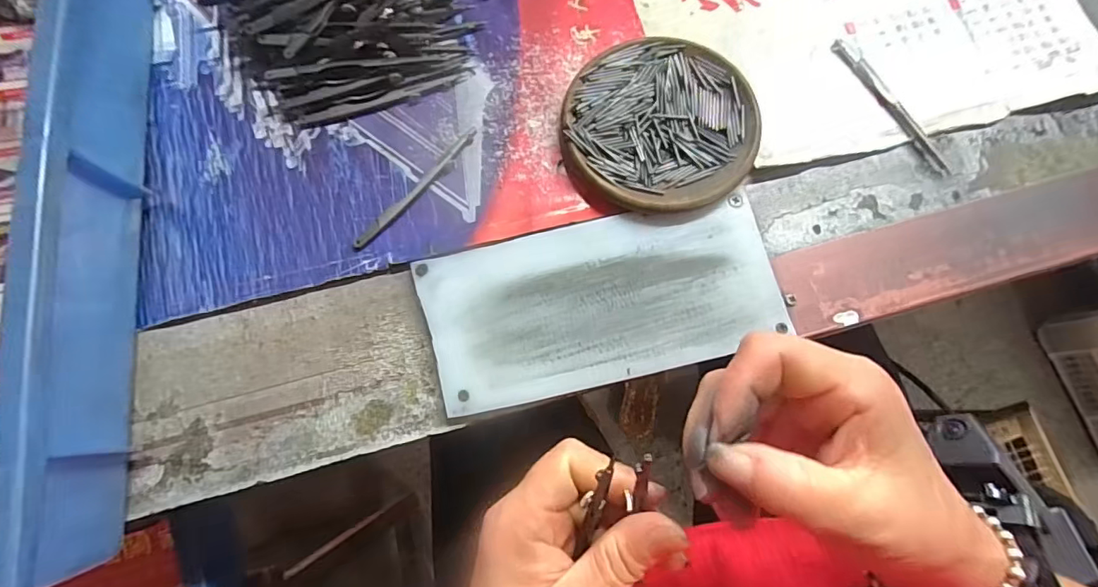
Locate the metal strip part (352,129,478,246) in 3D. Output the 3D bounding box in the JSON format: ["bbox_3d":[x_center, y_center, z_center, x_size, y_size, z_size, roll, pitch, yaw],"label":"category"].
[{"bbox_3d":[-0.080,-0.065,0.316,0.009,0.004,0.101,41,82,8],"label":"metal strip part"}]

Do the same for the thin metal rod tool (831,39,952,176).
[{"bbox_3d":[0.210,-0.116,0.316,0.011,0.004,0.105,-29,79,-5],"label":"thin metal rod tool"}]

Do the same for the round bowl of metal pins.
[{"bbox_3d":[0.066,-0.102,0.313,0.112,0.018,0.111,0,78,1],"label":"round bowl of metal pins"}]

